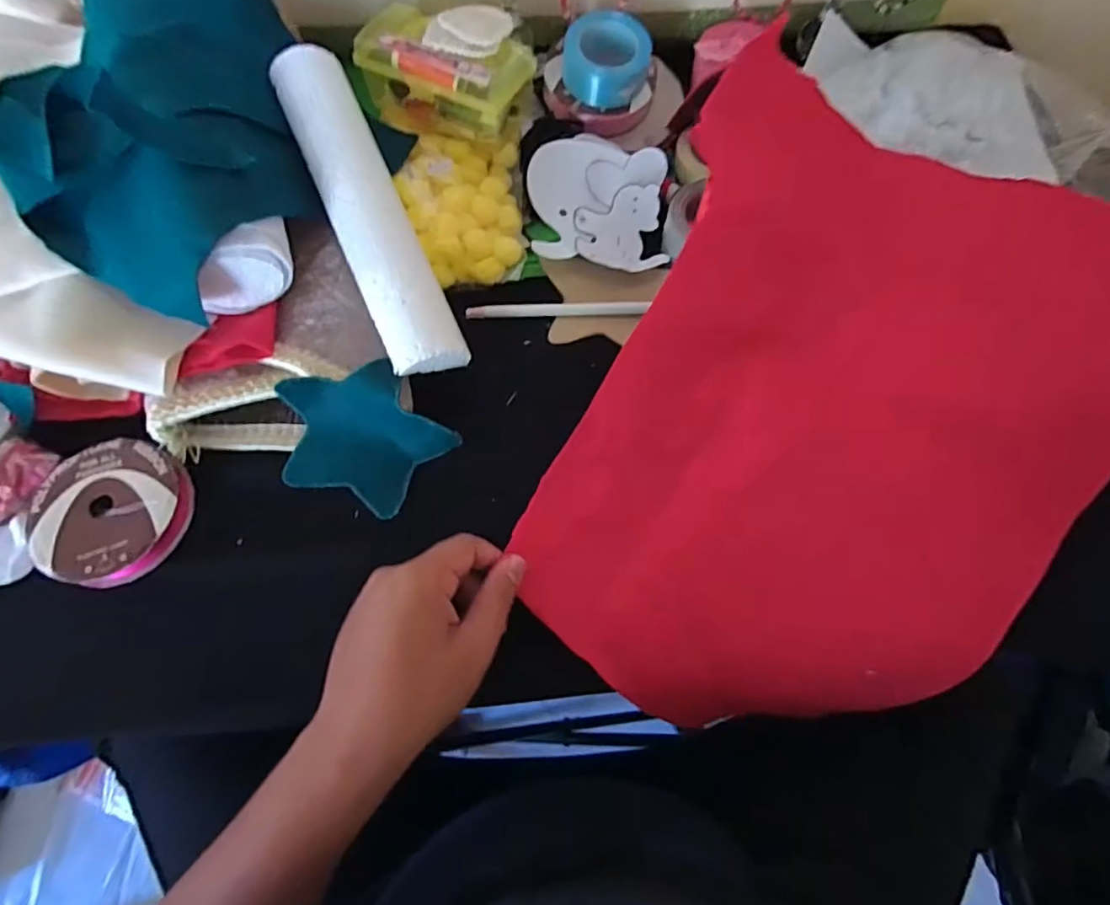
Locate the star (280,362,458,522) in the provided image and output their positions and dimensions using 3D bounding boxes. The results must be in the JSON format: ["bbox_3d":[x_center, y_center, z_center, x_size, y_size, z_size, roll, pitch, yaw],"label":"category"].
[{"bbox_3d":[-0.138,-0.008,0.383,0.105,0.015,0.103,-39,107,11],"label":"star"}]

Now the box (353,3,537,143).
[{"bbox_3d":[-0.086,-0.296,0.448,0.128,0.059,0.060,26,71,9],"label":"box"}]

